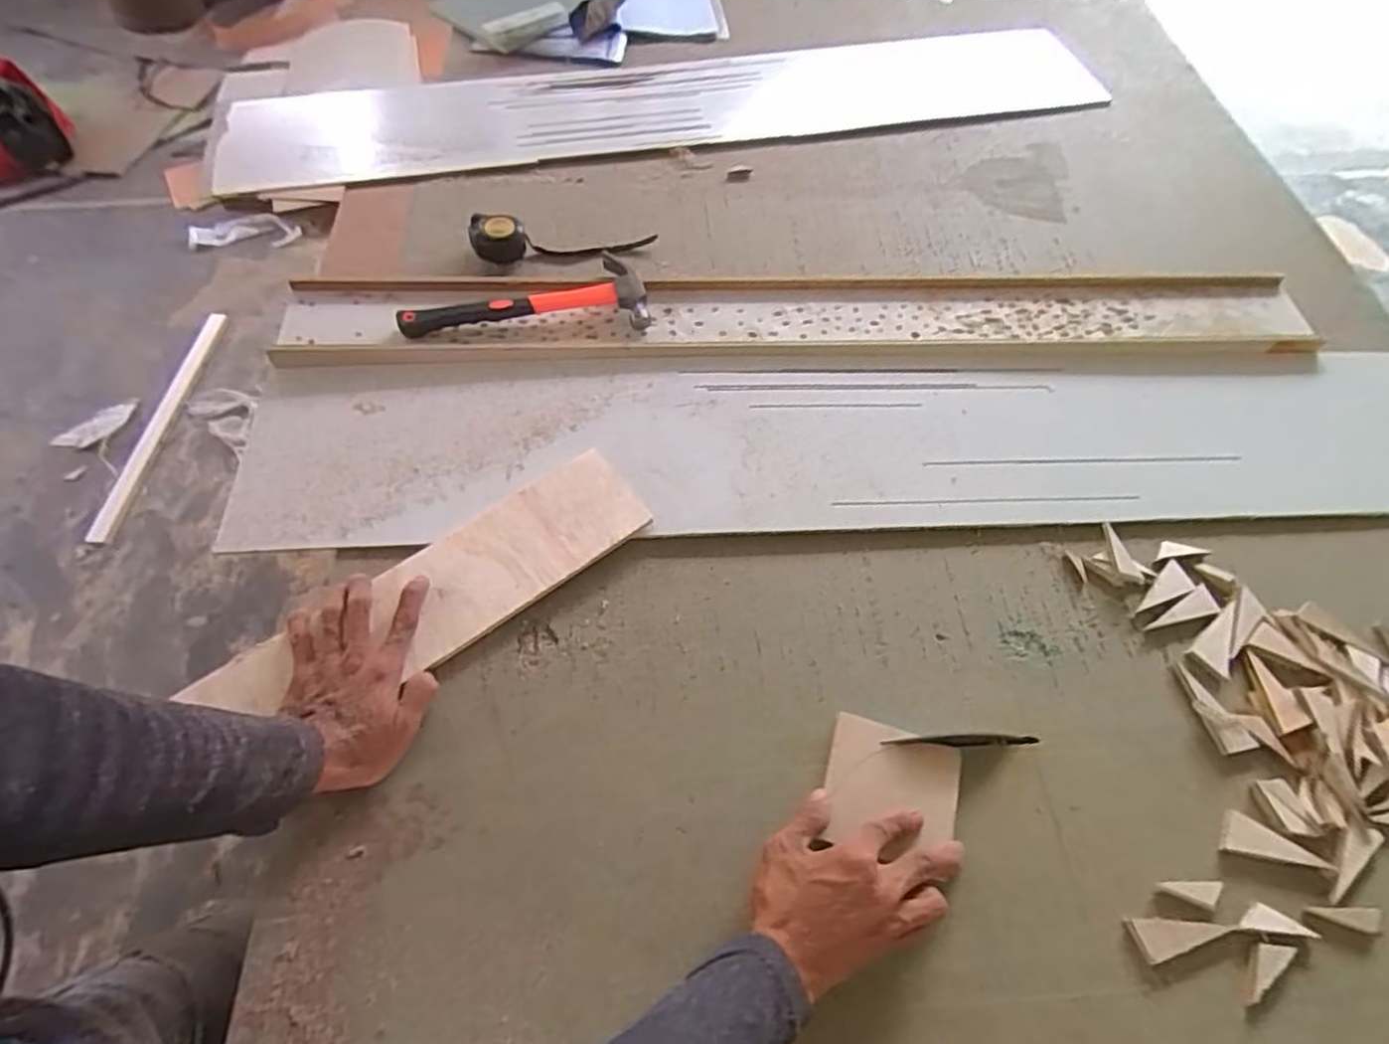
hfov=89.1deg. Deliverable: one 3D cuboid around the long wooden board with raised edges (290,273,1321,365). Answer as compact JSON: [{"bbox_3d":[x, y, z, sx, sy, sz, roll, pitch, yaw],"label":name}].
[{"bbox_3d":[0.124,-0.234,0.802,1.126,0.029,0.117,-2,61,-3],"label":"long wooden board with raised edges"}]

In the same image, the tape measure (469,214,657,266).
[{"bbox_3d":[-0.157,-0.344,0.850,0.222,0.043,0.052,-5,61,-5],"label":"tape measure"}]

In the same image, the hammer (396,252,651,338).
[{"bbox_3d":[-0.188,-0.258,0.791,0.270,0.034,0.112,-4,61,-4],"label":"hammer"}]

